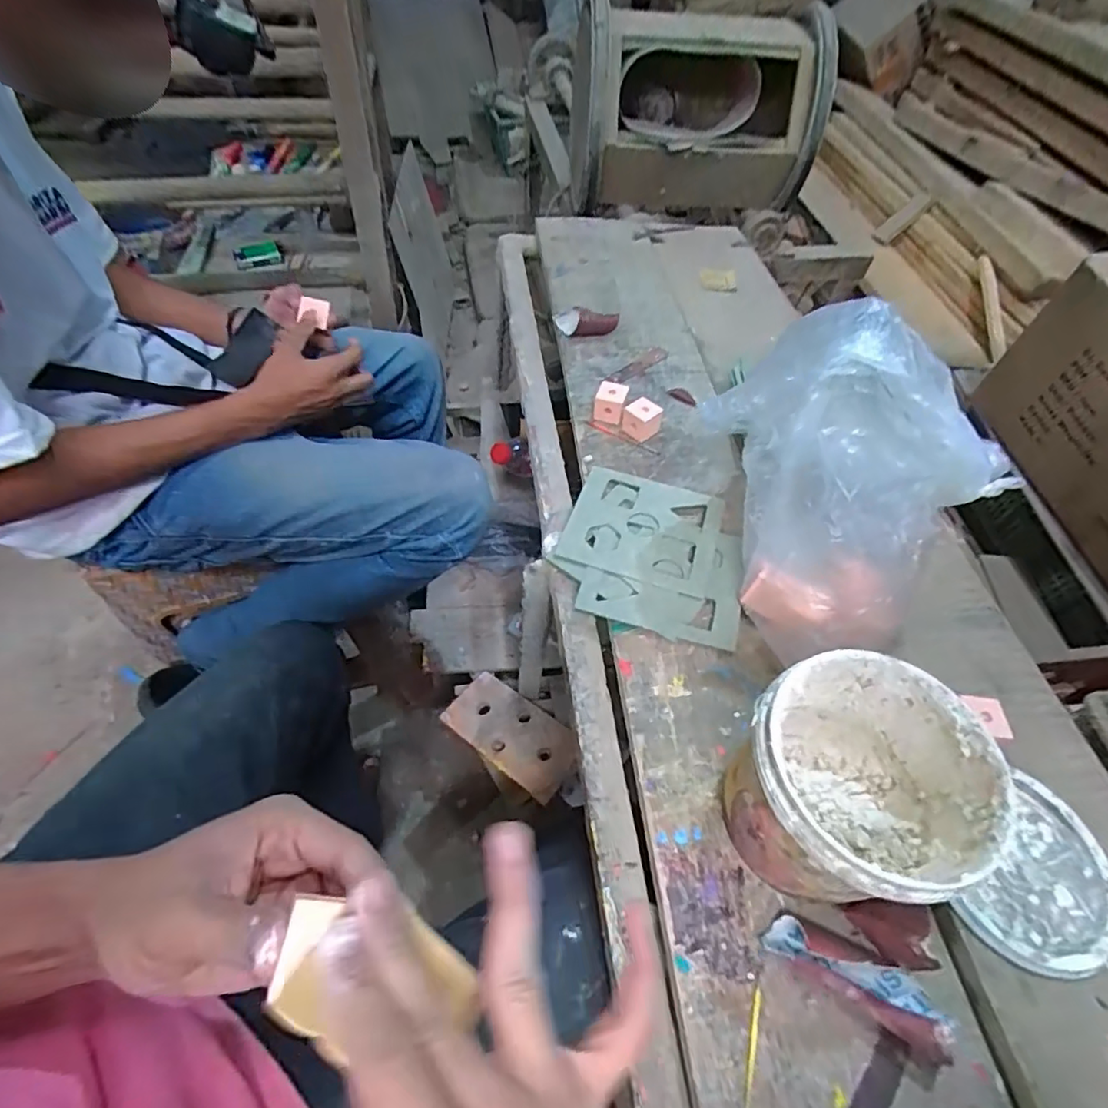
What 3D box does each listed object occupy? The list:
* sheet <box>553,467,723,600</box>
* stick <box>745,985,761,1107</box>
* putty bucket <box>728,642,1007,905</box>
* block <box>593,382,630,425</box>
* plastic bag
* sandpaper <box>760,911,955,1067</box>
[{"bbox_3d":[0.084,-0.027,0.540,0.136,0.005,0.126,14,52,9],"label":"sheet"},{"bbox_3d":[0.102,0.296,0.302,0.005,0.004,0.113,15,54,9],"label":"stick"},{"bbox_3d":[0.171,0.144,0.348,0.123,0.123,0.116,2,55,-3],"label":"putty bucket"},{"bbox_3d":[0.062,-0.165,0.632,0.032,0.034,0.035,13,53,7],"label":"block"},{"bbox_3d":[0.195,-0.047,0.422,0.190,0.231,0.111,33,59,17],"label":"plastic bag"},{"bbox_3d":[0.177,0.243,0.332,0.095,0.028,0.034,30,57,19],"label":"sandpaper"}]

